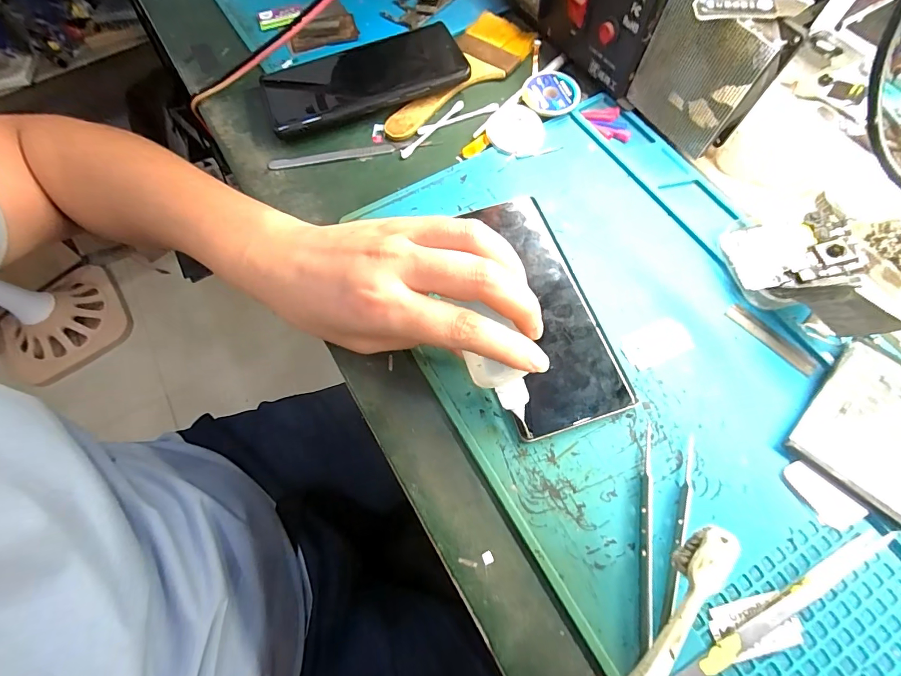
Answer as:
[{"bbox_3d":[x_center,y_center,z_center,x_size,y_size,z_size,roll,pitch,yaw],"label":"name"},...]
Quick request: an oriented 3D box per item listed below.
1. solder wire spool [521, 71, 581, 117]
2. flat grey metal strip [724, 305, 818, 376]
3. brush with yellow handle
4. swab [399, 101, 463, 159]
[{"bbox_3d":[0.082,-0.200,0.326,0.046,0.010,0.046,-1,68,3],"label":"solder wire spool"},{"bbox_3d":[0.199,0.000,0.246,0.012,0.004,0.055,-40,72,-12],"label":"flat grey metal strip"},{"bbox_3d":[0.004,-0.226,0.345,0.060,0.009,0.163,37,75,16],"label":"brush with yellow handle"},{"bbox_3d":[-0.015,-0.170,0.323,0.007,0.005,0.071,40,75,16],"label":"swab"}]

